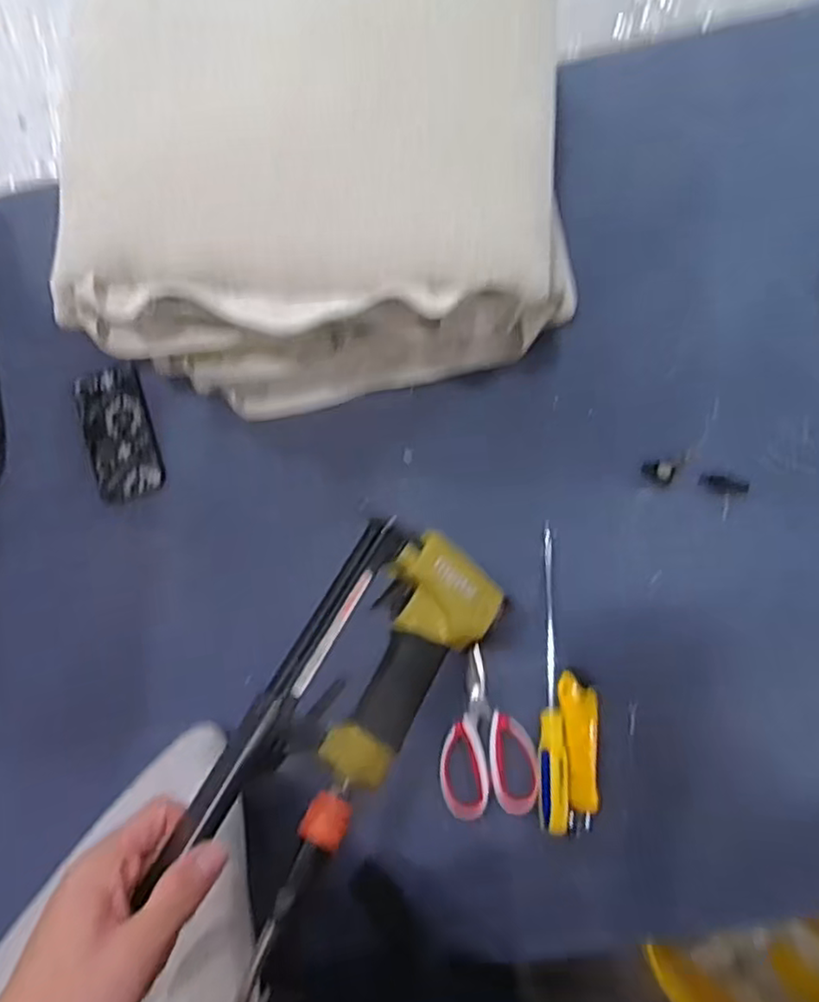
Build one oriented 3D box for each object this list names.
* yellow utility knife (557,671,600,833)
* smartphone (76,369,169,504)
[{"bbox_3d":[0.177,0.254,0.699,0.039,0.020,0.149,-3,84,5],"label":"yellow utility knife"},{"bbox_3d":[-0.345,-0.081,0.810,0.081,0.008,0.161,-20,82,3],"label":"smartphone"}]

